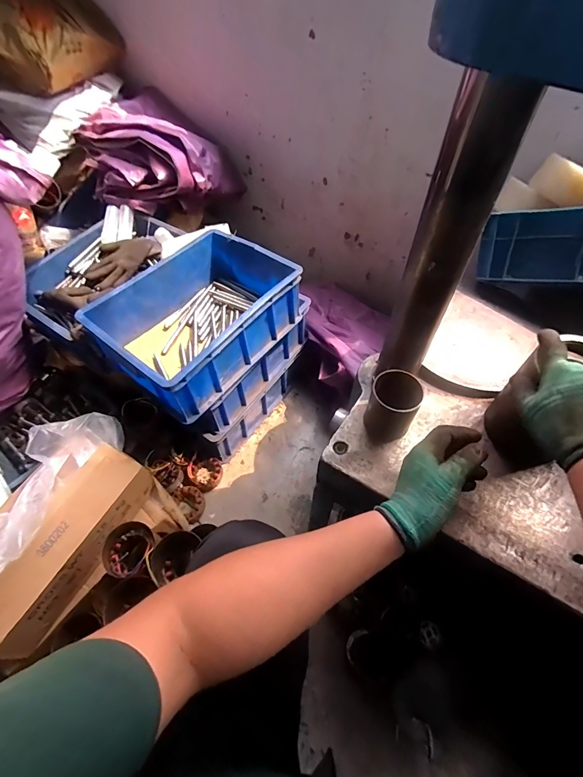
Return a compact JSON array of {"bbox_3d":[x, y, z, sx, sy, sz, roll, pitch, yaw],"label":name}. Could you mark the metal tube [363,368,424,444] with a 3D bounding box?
[{"bbox_3d":[0.145,0.028,0.531,0.066,0.098,0.073,24,59,16],"label":"metal tube"}]

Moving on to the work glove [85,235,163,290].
[{"bbox_3d":[-0.440,-0.334,0.947,0.127,0.050,0.186,38,63,23],"label":"work glove"}]

